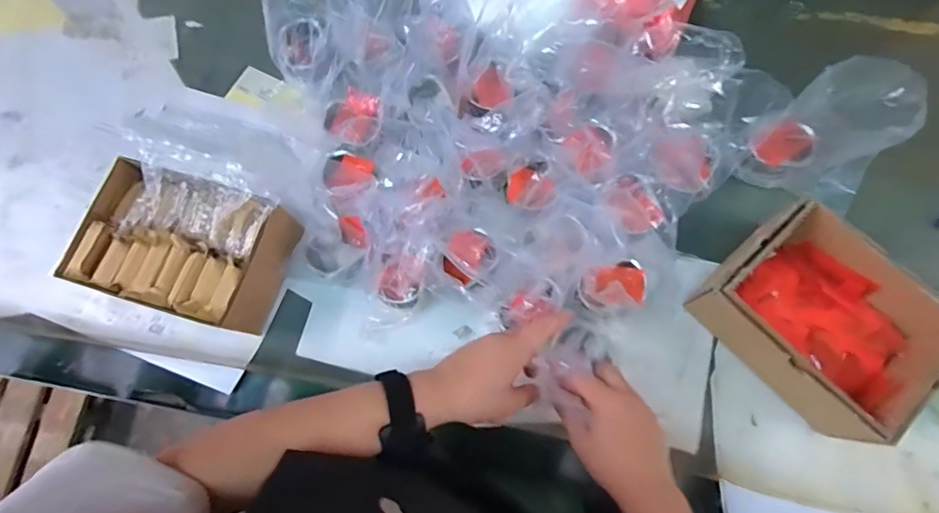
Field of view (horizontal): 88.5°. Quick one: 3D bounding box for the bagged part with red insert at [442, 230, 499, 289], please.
[{"bbox_3d":[0.002,0.000,0.534,0.051,0.027,0.061,36,79,9],"label":"bagged part with red insert"}]

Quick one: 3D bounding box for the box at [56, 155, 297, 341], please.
[{"bbox_3d":[-0.311,-0.006,0.547,0.204,0.105,0.141,16,76,5],"label":"box"}]

